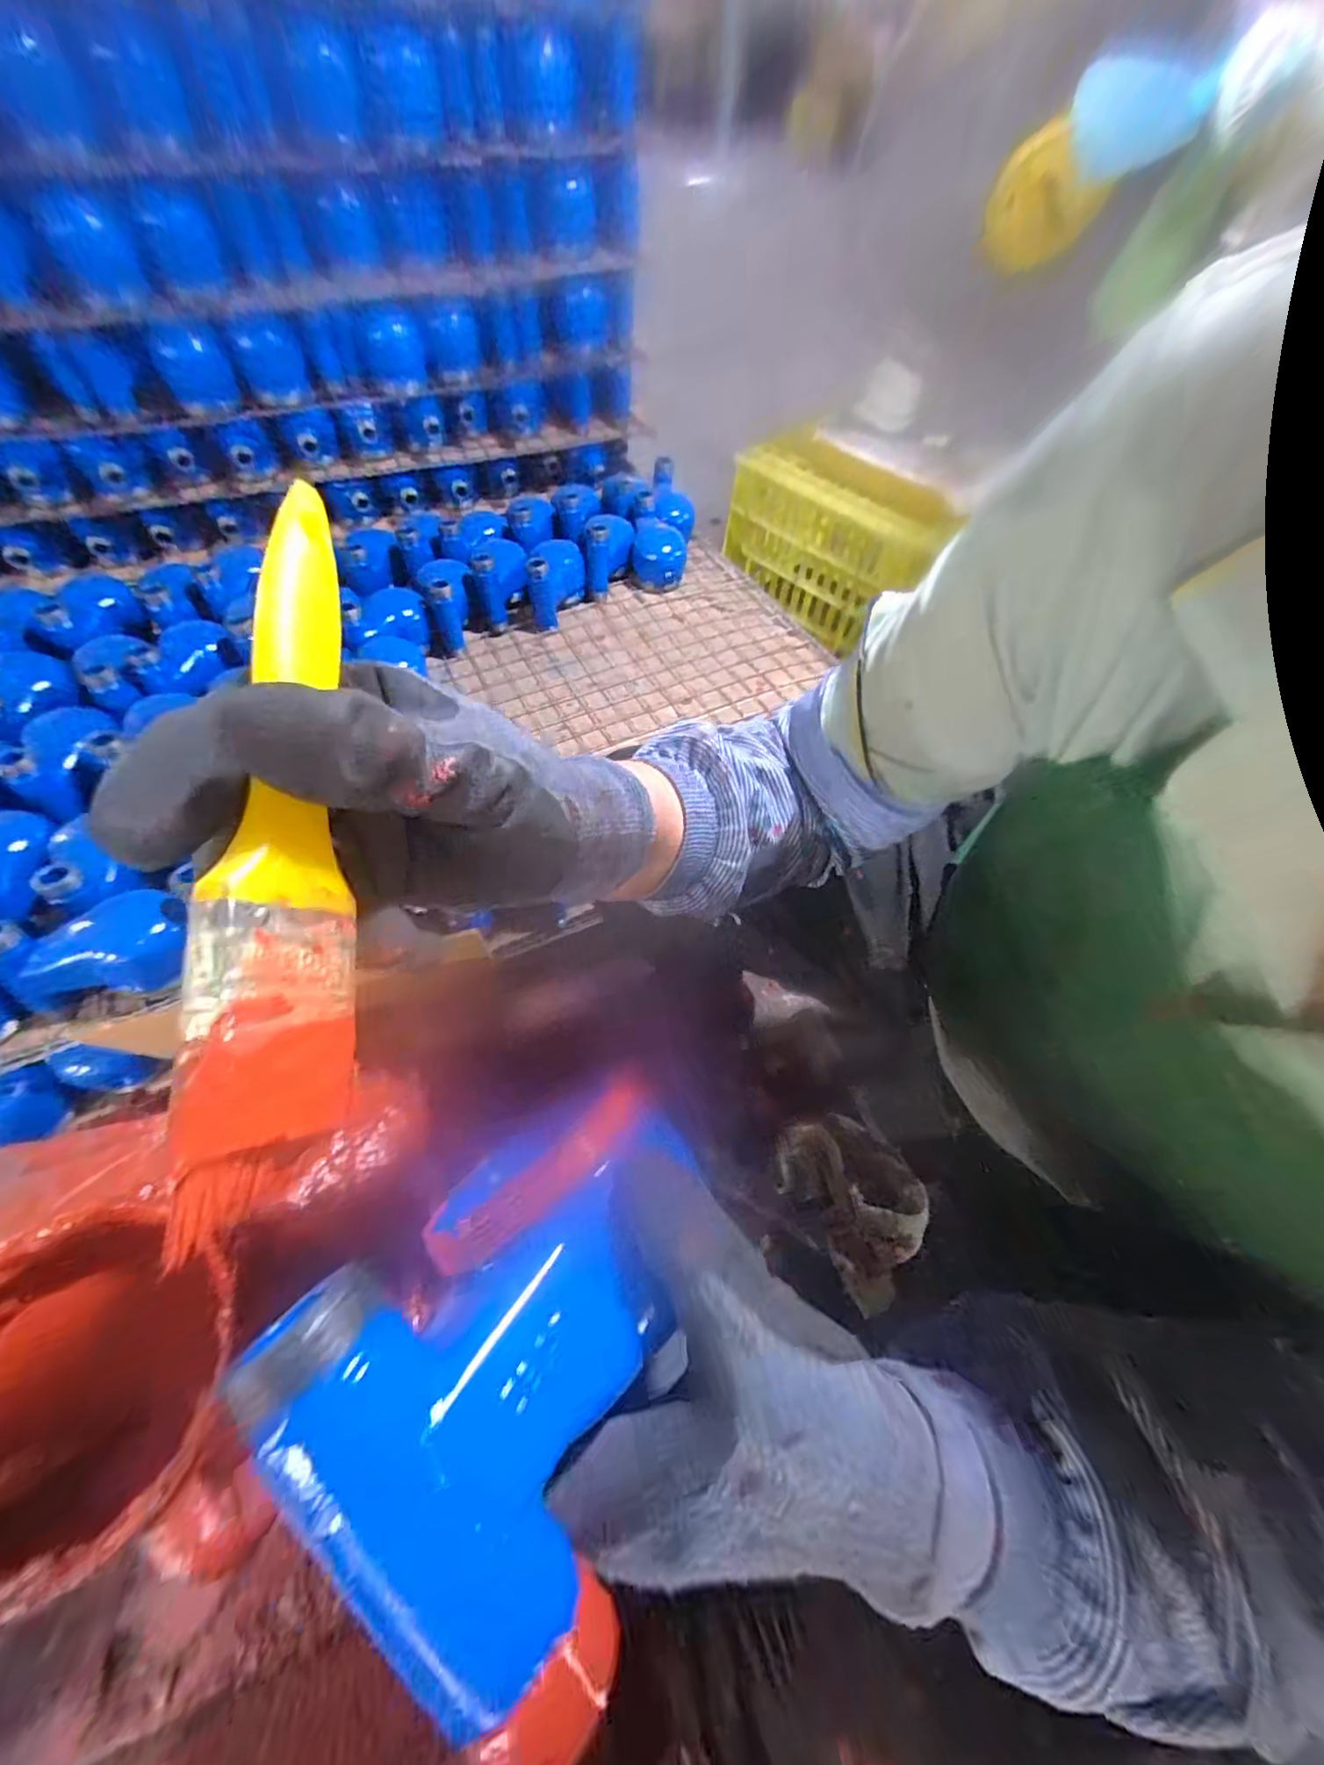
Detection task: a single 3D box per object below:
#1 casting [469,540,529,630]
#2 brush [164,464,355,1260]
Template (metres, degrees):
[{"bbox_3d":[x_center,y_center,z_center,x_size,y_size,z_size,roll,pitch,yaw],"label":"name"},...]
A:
[{"bbox_3d":[-0.237,-0.446,0.887,0.082,0.085,0.100,-13,59,-13],"label":"casting"},{"bbox_3d":[-0.089,-0.005,0.140,0.015,0.037,0.154,-11,72,24],"label":"brush"}]

